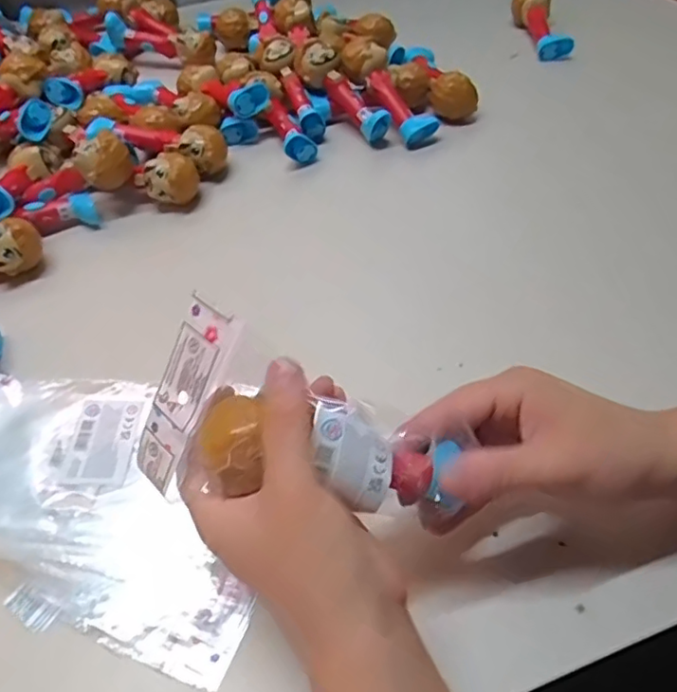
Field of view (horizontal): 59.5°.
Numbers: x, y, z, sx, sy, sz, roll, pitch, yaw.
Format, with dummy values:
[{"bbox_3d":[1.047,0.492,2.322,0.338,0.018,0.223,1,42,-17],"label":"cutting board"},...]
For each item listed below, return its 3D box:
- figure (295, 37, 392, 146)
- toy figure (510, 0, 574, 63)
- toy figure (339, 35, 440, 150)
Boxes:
[{"bbox_3d":[0.004,-0.255,0.593,0.030,0.034,0.118,-38,81,-21],"label":"figure"},{"bbox_3d":[0.243,-0.391,0.707,0.036,0.046,0.119,-7,51,-3],"label":"toy figure"},{"bbox_3d":[0.048,-0.255,0.593,0.037,0.032,0.121,-36,86,-20],"label":"toy figure"}]

